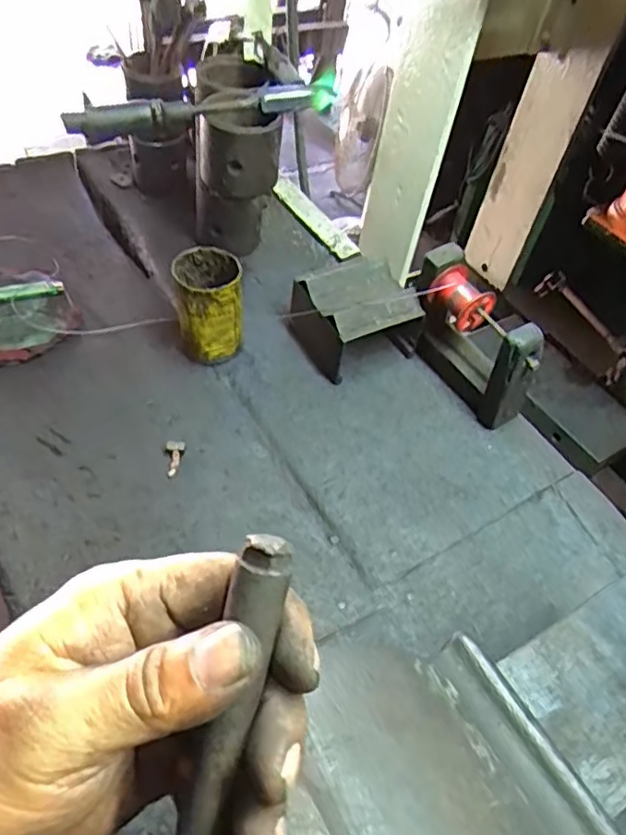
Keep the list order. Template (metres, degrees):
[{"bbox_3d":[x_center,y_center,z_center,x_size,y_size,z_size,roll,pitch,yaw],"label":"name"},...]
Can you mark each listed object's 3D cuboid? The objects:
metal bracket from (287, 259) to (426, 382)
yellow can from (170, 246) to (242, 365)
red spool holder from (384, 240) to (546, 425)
[{"bbox_3d":[0.044,-0.122,0.751,0.122,0.095,0.117,-21,54,-23],"label":"metal bracket"},{"bbox_3d":[-0.122,-0.128,0.725,0.071,0.113,0.072,3,49,-4],"label":"yellow can"},{"bbox_3d":[0.175,-0.084,0.707,0.056,0.148,0.171,-28,58,-28],"label":"red spool holder"}]

